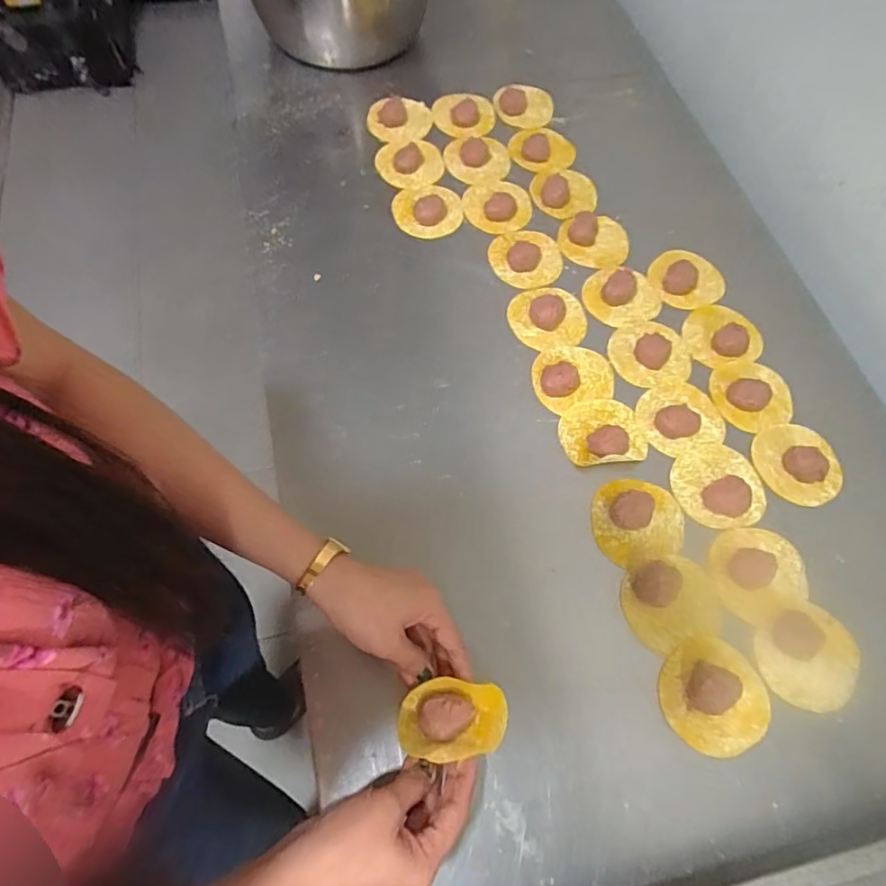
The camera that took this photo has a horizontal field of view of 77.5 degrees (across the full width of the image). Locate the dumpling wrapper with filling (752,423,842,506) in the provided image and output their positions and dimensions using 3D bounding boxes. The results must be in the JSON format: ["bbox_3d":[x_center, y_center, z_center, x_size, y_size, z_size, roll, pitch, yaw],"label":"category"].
[{"bbox_3d":[0.339,0.017,0.523,0.069,0.027,0.081,-39,72,-16],"label":"dumpling wrapper with filling"}]

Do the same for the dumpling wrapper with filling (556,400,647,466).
[{"bbox_3d":[0.151,-0.013,0.527,0.076,0.015,0.068,-10,66,-5],"label":"dumpling wrapper with filling"}]

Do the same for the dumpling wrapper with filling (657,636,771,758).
[{"bbox_3d":[0.216,0.197,0.431,0.085,0.019,0.080,0,66,0],"label":"dumpling wrapper with filling"}]

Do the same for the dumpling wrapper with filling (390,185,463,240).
[{"bbox_3d":[-0.017,-0.272,0.647,0.082,0.014,0.077,-11,66,-5],"label":"dumpling wrapper with filling"}]

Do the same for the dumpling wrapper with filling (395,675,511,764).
[{"bbox_3d":[0.008,0.207,0.413,0.080,0.028,0.051,5,66,2],"label":"dumpling wrapper with filling"}]

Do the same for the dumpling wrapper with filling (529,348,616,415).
[{"bbox_3d":[0.131,-0.071,0.552,0.085,0.020,0.067,-18,67,-8],"label":"dumpling wrapper with filling"}]

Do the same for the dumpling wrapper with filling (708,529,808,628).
[{"bbox_3d":[0.276,0.111,0.480,0.081,0.018,0.077,0,66,0],"label":"dumpling wrapper with filling"}]

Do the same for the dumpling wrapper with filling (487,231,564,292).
[{"bbox_3d":[0.095,-0.212,0.626,0.084,0.010,0.080,0,66,0],"label":"dumpling wrapper with filling"}]

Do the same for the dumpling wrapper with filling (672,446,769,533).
[{"bbox_3d":[0.260,0.038,0.505,0.086,0.020,0.074,-16,67,-7],"label":"dumpling wrapper with filling"}]

